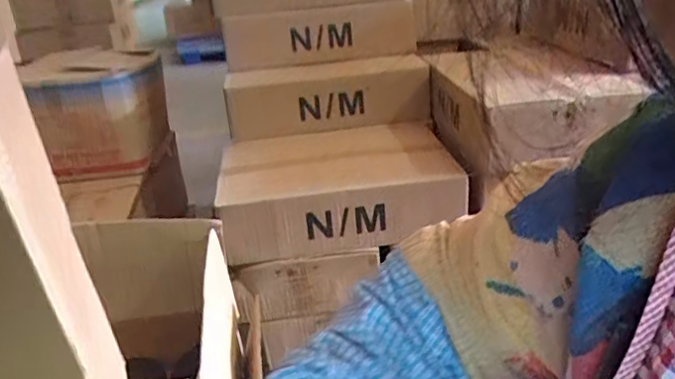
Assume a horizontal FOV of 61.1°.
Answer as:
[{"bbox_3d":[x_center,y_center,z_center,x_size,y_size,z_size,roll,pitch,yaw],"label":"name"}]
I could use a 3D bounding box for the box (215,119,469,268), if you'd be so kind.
[{"bbox_3d":[0.003,-0.017,1.704,0.652,0.187,0.488,-8,23,-5],"label":"box"}]

